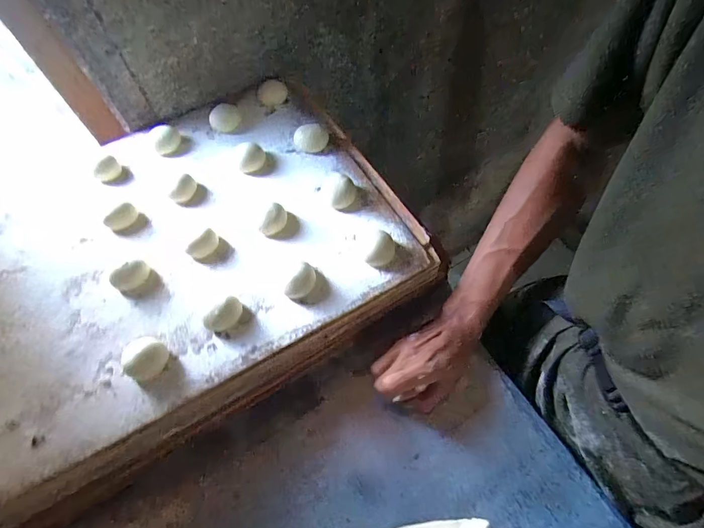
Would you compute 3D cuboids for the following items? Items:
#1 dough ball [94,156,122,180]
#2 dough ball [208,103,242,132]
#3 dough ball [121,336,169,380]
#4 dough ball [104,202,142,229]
[{"bbox_3d":[-0.345,-0.133,0.558,0.034,0.017,0.030,-41,65,-18],"label":"dough ball"},{"bbox_3d":[-0.193,-0.224,0.599,0.046,0.021,0.046,-2,60,3],"label":"dough ball"},{"bbox_3d":[-0.214,0.097,0.409,0.043,0.022,0.041,-2,60,3],"label":"dough ball"},{"bbox_3d":[-0.291,-0.056,0.511,0.037,0.024,0.042,36,68,22],"label":"dough ball"}]

